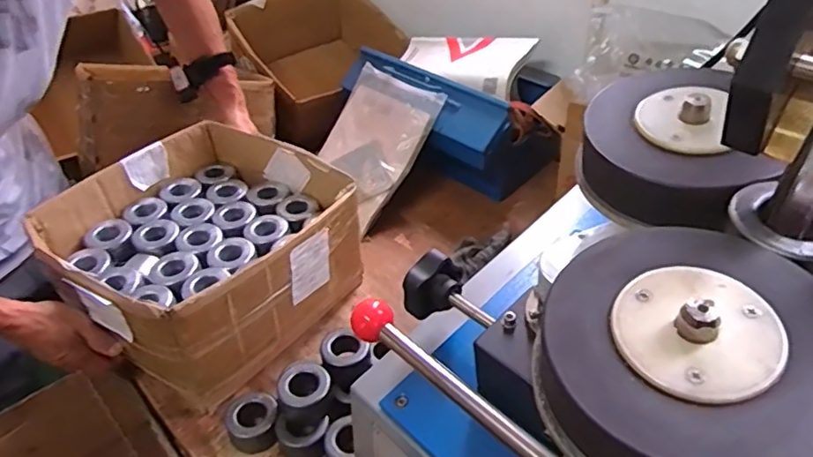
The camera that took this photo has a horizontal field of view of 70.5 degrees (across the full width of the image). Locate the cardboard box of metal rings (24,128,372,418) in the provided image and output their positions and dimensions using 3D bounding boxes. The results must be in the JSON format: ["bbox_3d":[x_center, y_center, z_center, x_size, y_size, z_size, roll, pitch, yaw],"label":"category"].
[{"bbox_3d":[-0.280,0.027,0.824,0.335,0.172,0.349,24,46,29],"label":"cardboard box of metal rings"}]

